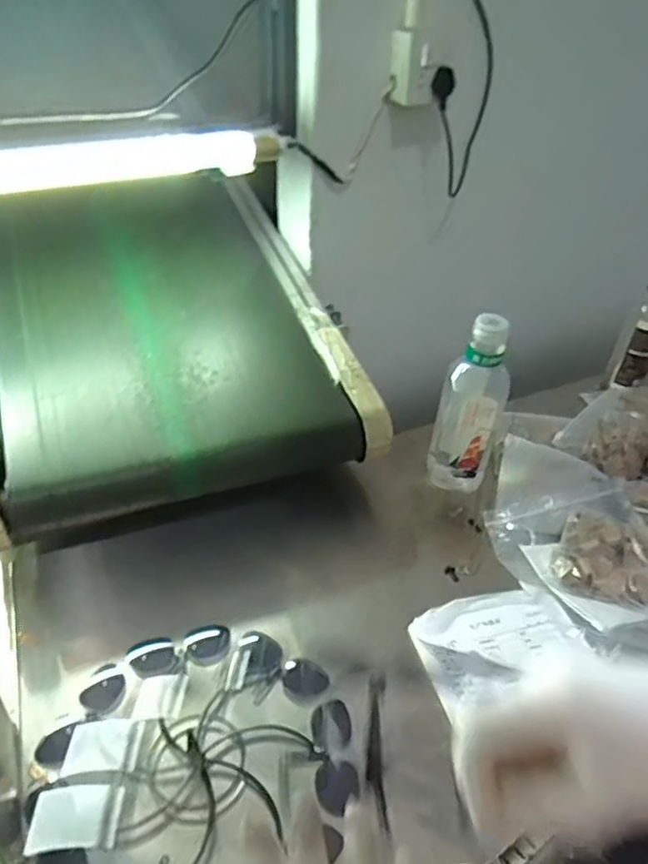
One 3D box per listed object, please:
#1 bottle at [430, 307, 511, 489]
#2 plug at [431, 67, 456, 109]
[{"bbox_3d":[0.188,-0.035,0.834,0.083,0.245,0.060,11,38,12],"label":"bottle"},{"bbox_3d":[0.161,-0.465,0.882,0.030,0.048,0.026,8,38,7],"label":"plug"}]

